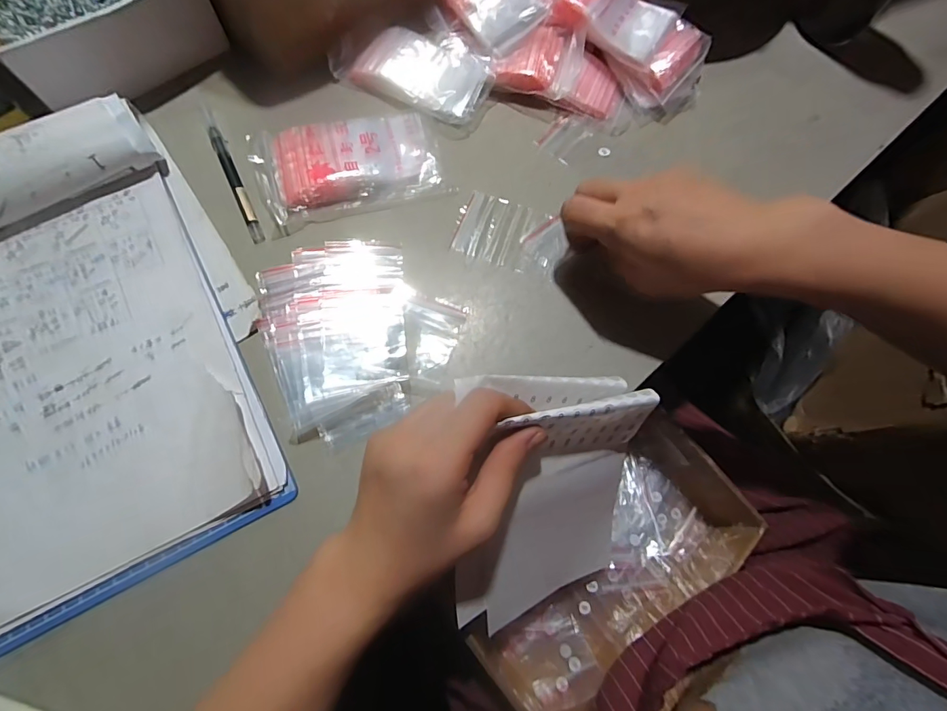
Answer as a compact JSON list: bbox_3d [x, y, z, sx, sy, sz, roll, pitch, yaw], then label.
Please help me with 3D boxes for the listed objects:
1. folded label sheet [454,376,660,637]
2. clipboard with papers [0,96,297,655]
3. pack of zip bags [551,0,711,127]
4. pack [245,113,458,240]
[{"bbox_3d":[0.052,0.103,0.315,0.146,0.050,0.198,-5,110,-26],"label":"folded label sheet"},{"bbox_3d":[-0.283,-0.004,0.292,0.247,0.044,0.322,-27,76,-10],"label":"clipboard with papers"},{"bbox_3d":[0.135,-0.283,0.386,0.161,0.037,0.079,41,75,-7],"label":"pack of zip bags"},{"bbox_3d":[-0.104,-0.159,0.360,0.144,0.017,0.088,-17,74,-7],"label":"pack"}]

